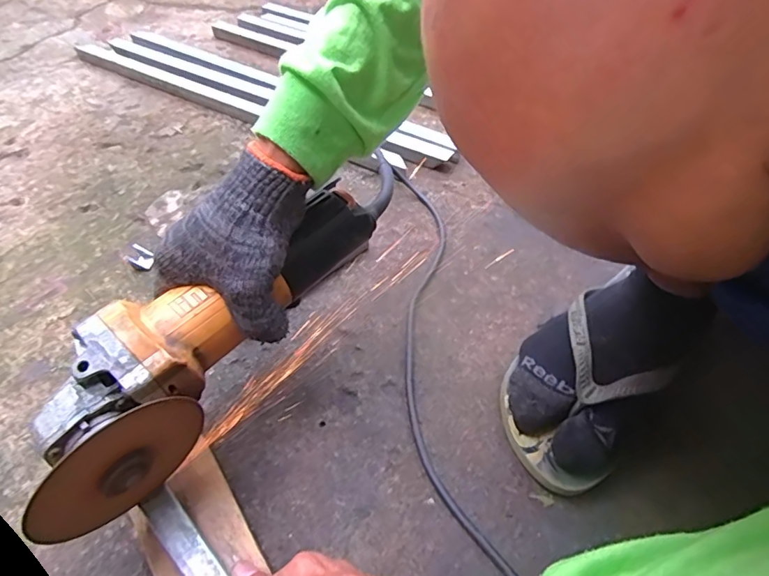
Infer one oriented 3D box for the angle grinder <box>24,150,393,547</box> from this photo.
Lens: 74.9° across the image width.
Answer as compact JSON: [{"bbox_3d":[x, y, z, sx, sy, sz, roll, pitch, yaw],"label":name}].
[{"bbox_3d":[-0.098,0.014,0.358,0.078,0.081,0.335,29,56,23],"label":"angle grinder"}]

